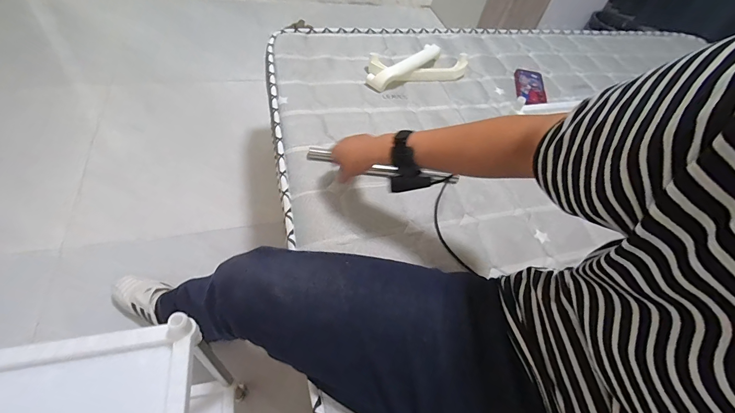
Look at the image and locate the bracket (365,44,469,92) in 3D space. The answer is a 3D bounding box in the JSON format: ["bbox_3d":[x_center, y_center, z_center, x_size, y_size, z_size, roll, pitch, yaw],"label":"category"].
[{"bbox_3d":[0.136,-0.392,0.952,0.328,0.050,0.131,-22,60,-25],"label":"bracket"}]

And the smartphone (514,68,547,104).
[{"bbox_3d":[0.468,-0.346,0.990,0.076,0.005,0.196,15,52,1],"label":"smartphone"}]

